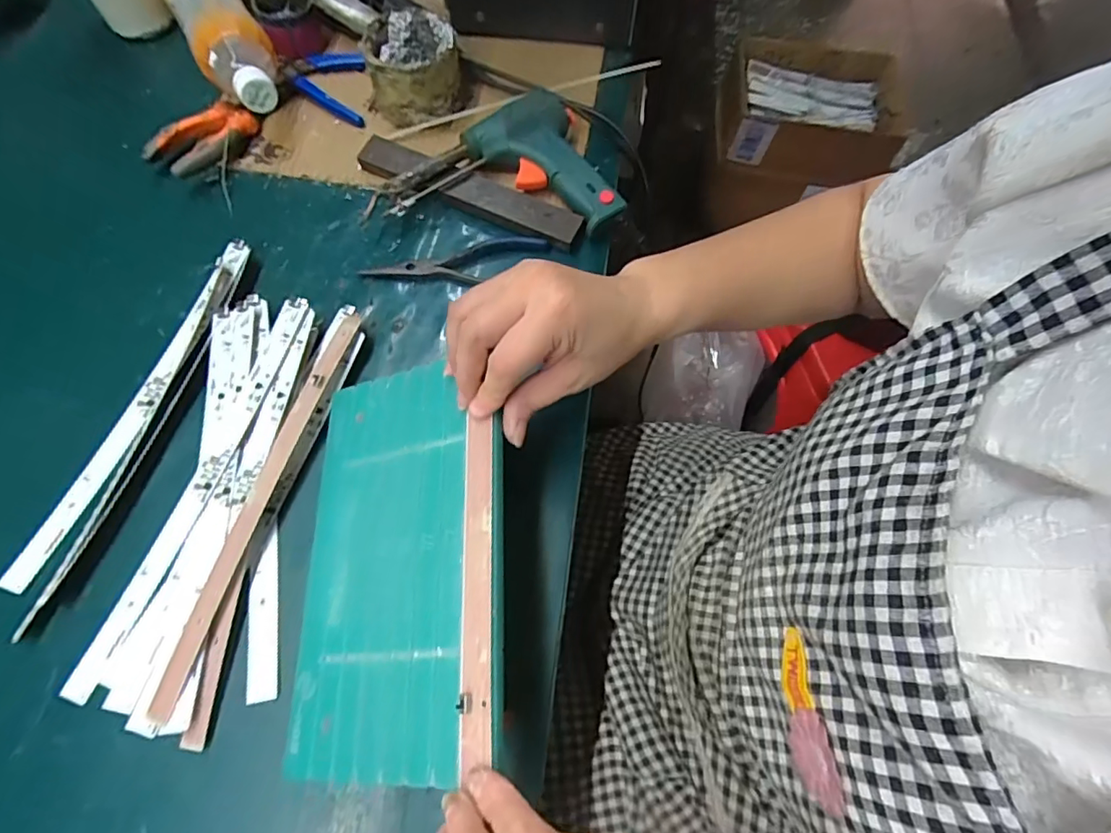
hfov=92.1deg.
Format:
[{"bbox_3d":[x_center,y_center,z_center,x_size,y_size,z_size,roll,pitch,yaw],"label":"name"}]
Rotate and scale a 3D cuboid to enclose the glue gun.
[{"bbox_3d":[0.005,-0.226,0.458,0.141,0.031,0.091,34,70,11],"label":"glue gun"}]

